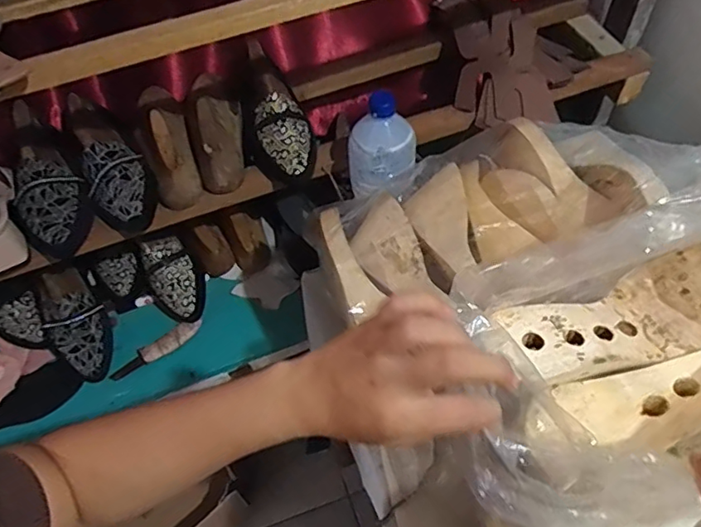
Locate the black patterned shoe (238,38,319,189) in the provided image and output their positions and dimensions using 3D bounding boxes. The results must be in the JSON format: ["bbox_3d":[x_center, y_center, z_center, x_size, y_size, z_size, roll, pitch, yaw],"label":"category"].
[{"bbox_3d":[-0.104,-0.209,0.776,0.085,0.087,0.220,-14,54,-6],"label":"black patterned shoe"}]

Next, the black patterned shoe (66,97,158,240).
[{"bbox_3d":[-0.318,-0.139,0.733,0.080,0.078,0.226,-28,56,-16],"label":"black patterned shoe"}]

